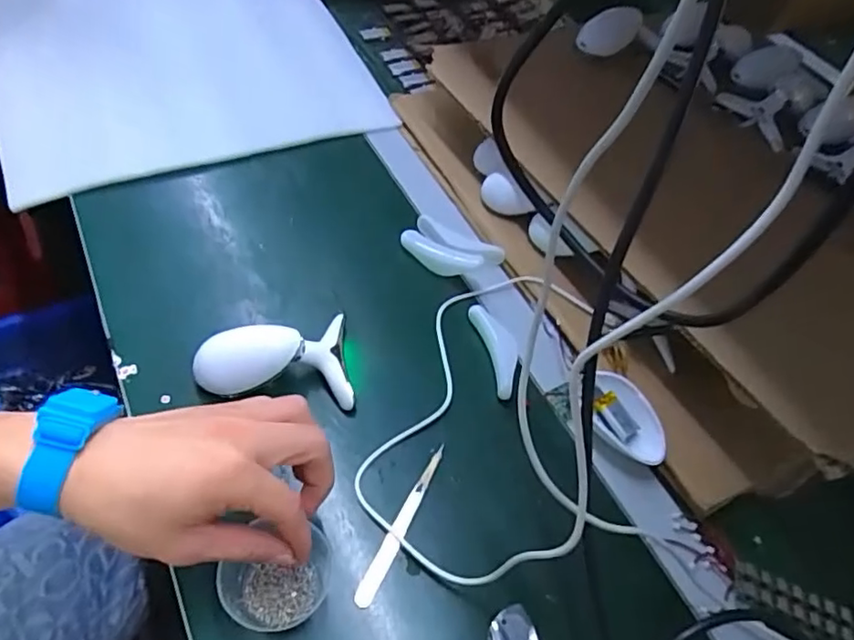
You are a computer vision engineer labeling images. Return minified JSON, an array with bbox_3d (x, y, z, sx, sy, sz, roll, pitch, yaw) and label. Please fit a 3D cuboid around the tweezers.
[{"bbox_3d":[-0.016,0.139,0.426,0.012,0.004,0.124,25,52,10],"label":"tweezers"}]

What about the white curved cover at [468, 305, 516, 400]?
[{"bbox_3d":[0.060,0.025,0.513,0.027,0.017,0.084,-9,54,-17],"label":"white curved cover"}]

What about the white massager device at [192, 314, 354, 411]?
[{"bbox_3d":[-0.117,0.030,0.462,0.116,0.039,0.079,-6,53,-13],"label":"white massager device"}]

